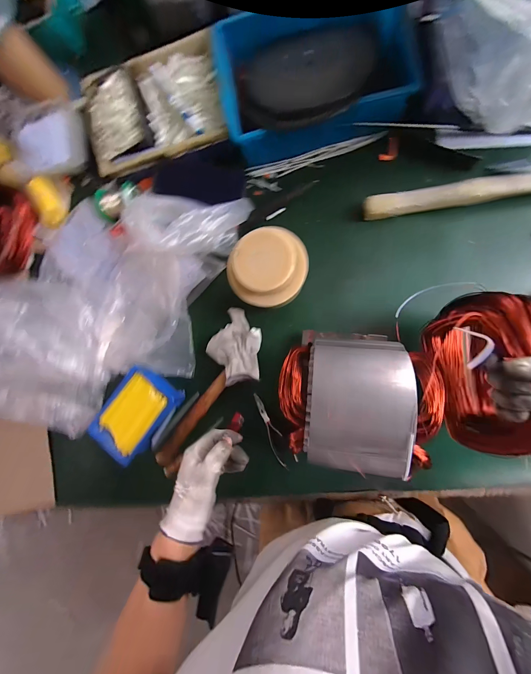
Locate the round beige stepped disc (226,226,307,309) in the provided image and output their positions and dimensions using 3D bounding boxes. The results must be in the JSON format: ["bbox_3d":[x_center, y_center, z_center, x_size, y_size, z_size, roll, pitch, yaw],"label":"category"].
[{"bbox_3d":[0.002,-0.097,0.387,0.106,0.051,0.100,0,88,9],"label":"round beige stepped disc"}]

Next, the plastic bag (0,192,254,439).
[{"bbox_3d":[-0.277,-0.078,0.455,0.347,0.142,0.490,27,92,9],"label":"plastic bag"}]

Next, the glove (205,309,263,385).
[{"bbox_3d":[-0.055,0.015,0.474,0.095,0.043,0.128,2,88,9],"label":"glove"}]

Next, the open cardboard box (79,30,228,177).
[{"bbox_3d":[-0.202,-0.407,0.493,0.243,0.061,0.180,-10,86,8],"label":"open cardboard box"}]

